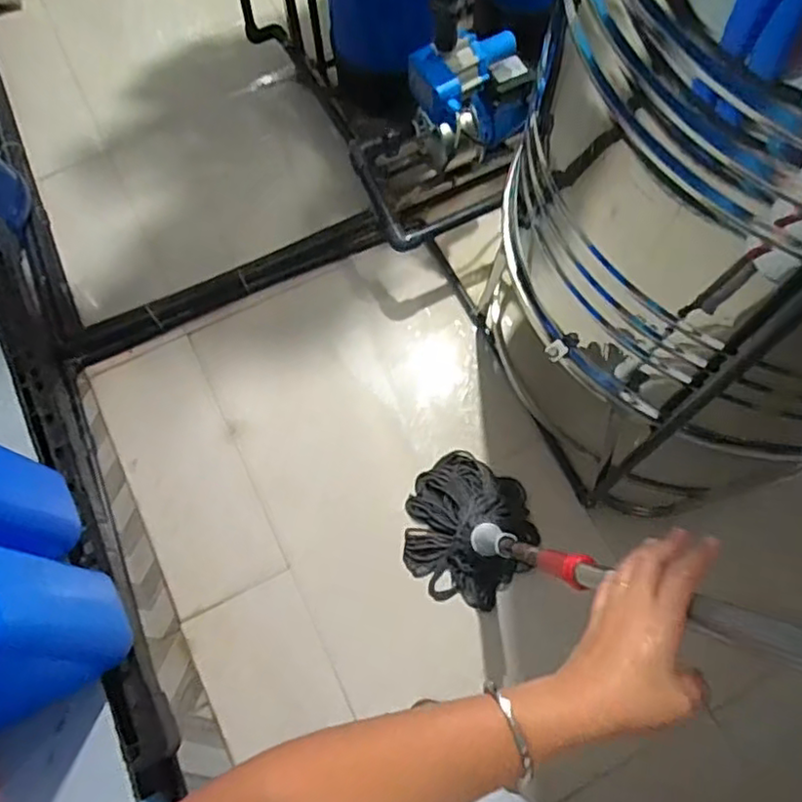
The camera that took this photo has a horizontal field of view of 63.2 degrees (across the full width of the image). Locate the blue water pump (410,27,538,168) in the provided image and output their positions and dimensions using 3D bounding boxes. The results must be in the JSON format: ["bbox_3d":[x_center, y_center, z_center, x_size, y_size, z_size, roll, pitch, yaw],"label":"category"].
[{"bbox_3d":[0.164,-0.661,1.400,0.261,0.246,0.150,-34,72,-11],"label":"blue water pump"}]

